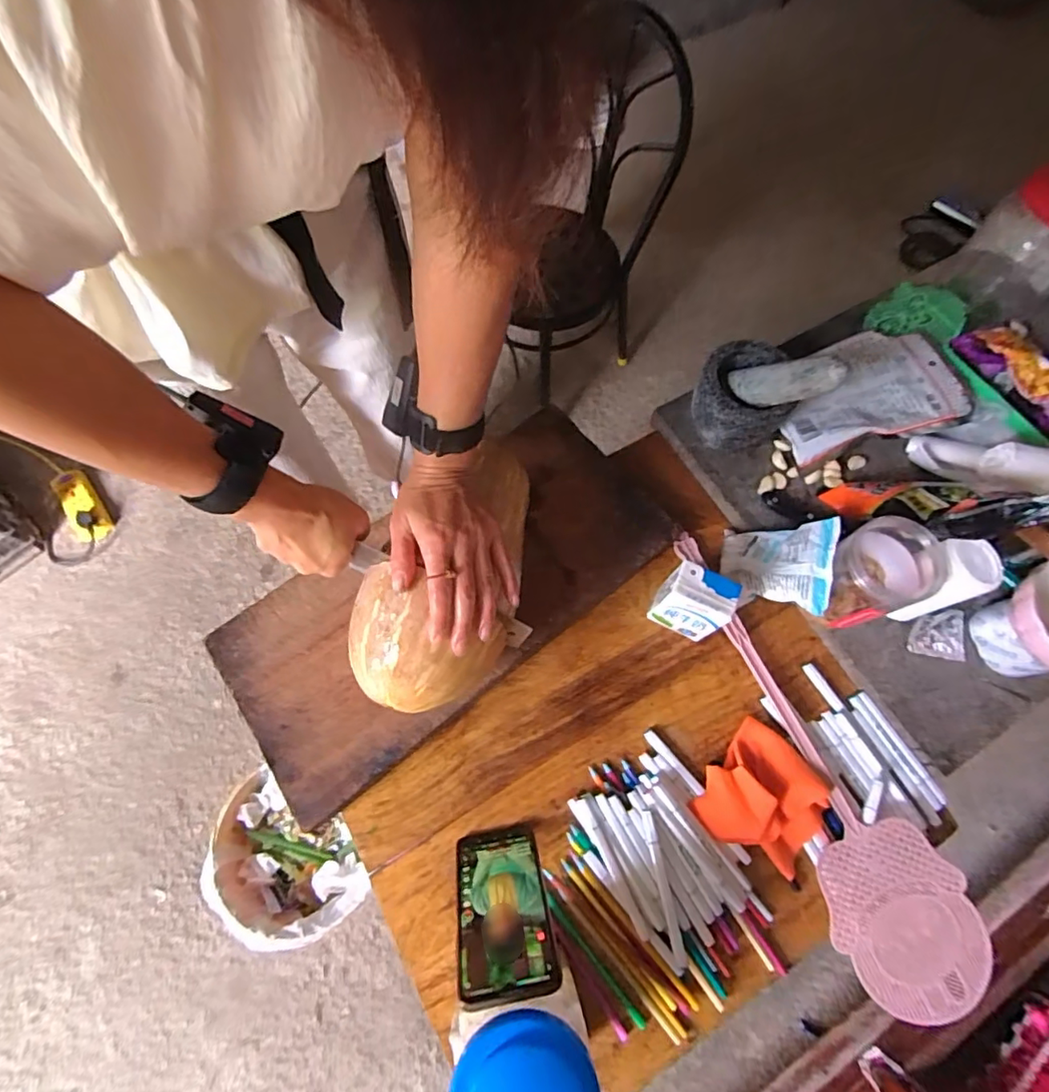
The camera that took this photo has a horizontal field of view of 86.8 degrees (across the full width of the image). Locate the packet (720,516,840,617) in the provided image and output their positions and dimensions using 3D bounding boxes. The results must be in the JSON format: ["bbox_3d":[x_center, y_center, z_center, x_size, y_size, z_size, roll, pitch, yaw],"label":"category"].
[{"bbox_3d":[0.273,0.019,0.608,0.122,0.030,0.094,-2,62,44],"label":"packet"}]

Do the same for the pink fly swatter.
[{"bbox_3d":[0.313,0.206,0.589,0.128,0.018,0.504,-16,71,-7],"label":"pink fly swatter"}]

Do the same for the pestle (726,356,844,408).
[{"bbox_3d":[0.272,-0.174,0.589,0.034,0.126,0.036,-47,118,-15],"label":"pestle"}]

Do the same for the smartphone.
[{"bbox_3d":[-0.020,0.304,0.475,0.076,0.163,0.009,-7,103,-6],"label":"smartphone"}]

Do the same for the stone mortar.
[{"bbox_3d":[0.256,-0.172,0.661,0.107,0.088,0.098,1,70,-2],"label":"stone mortar"}]

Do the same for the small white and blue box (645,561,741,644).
[{"bbox_3d":[0.178,0.063,0.602,0.068,0.111,0.044,23,71,6],"label":"small white and blue box"}]

